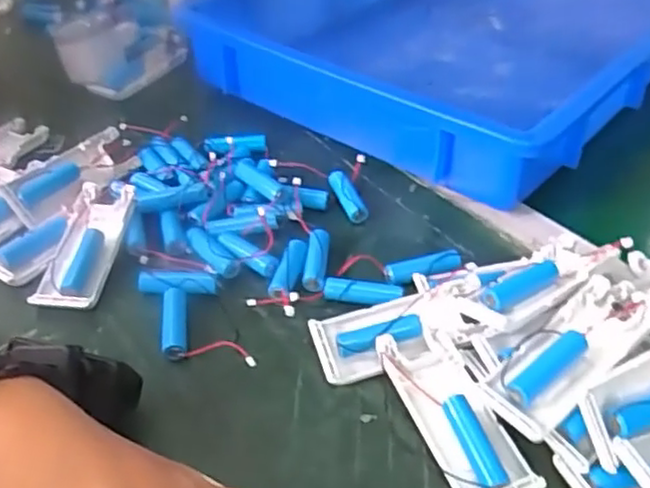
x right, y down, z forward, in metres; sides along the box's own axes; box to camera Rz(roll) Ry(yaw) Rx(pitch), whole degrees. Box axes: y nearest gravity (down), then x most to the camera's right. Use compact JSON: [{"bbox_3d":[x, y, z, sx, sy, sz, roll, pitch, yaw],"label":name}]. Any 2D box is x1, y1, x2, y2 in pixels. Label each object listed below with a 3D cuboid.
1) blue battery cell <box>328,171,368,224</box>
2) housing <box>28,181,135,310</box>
[{"bbox_3d":[0.017,-0.036,0.501,0.017,0.016,0.046,-13,41,-13],"label":"blue battery cell"},{"bbox_3d":[-0.165,-0.003,0.452,0.047,0.019,0.103,2,42,4],"label":"housing"}]

